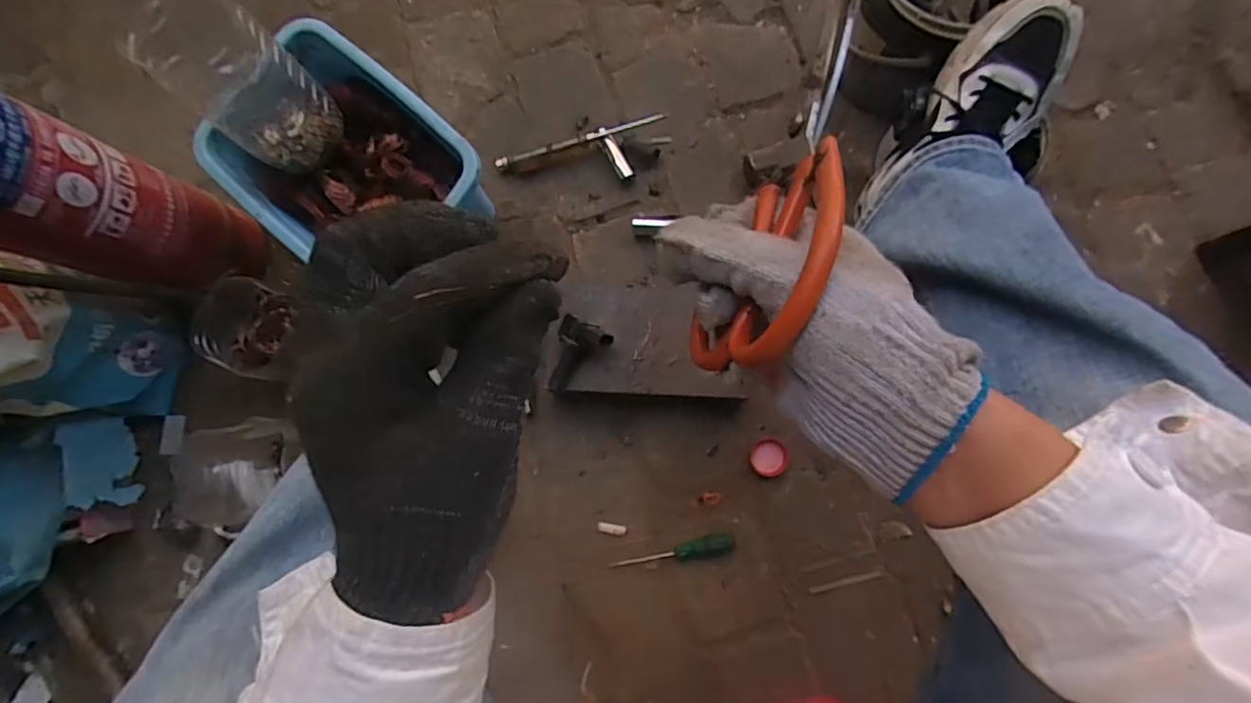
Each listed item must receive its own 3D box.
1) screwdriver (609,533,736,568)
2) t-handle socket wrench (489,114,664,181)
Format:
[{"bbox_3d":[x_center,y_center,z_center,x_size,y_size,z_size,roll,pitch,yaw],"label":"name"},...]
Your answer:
[{"bbox_3d":[0.057,0.232,0.698,0.139,0.024,0.025,-13,82,4],"label":"screwdriver"},{"bbox_3d":[-0.047,-0.227,0.728,0.208,0.018,0.068,-16,83,1],"label":"t-handle socket wrench"}]

